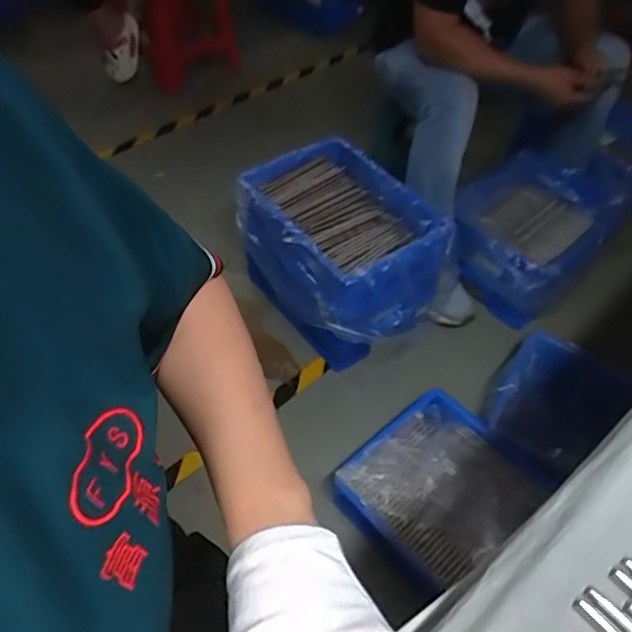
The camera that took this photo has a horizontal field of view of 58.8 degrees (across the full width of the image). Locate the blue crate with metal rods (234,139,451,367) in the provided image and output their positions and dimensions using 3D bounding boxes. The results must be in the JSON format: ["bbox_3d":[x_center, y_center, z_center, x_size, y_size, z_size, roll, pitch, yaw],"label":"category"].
[{"bbox_3d":[0.056,-0.161,1.301,0.335,0.282,0.453,-30,57,-24],"label":"blue crate with metal rods"}]

